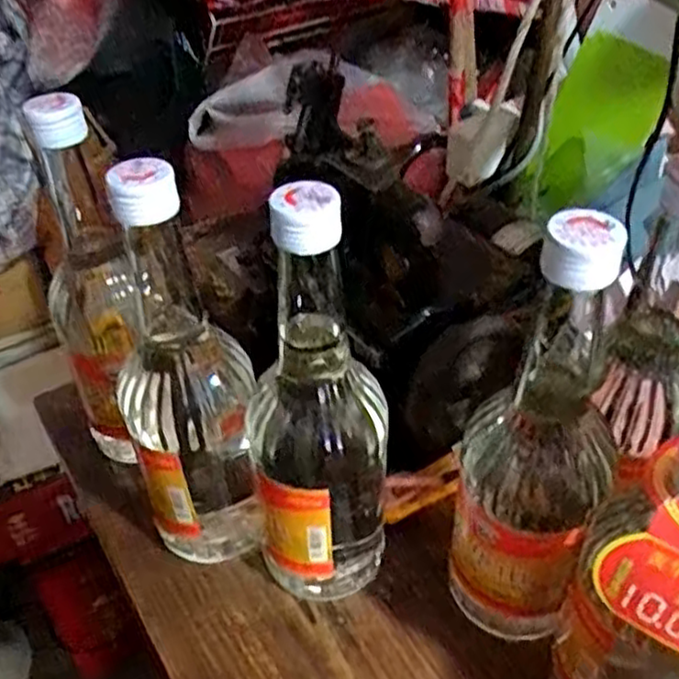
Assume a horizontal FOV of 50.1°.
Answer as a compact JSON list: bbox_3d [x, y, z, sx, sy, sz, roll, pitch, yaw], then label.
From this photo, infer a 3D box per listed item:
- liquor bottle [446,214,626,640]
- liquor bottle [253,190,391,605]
[{"bbox_3d":[0.095,0.056,0.342,0.069,0.241,0.065,-15,42,-14],"label":"liquor bottle"},{"bbox_3d":[-0.010,0.039,0.368,0.067,0.244,0.063,0,40,3],"label":"liquor bottle"}]

